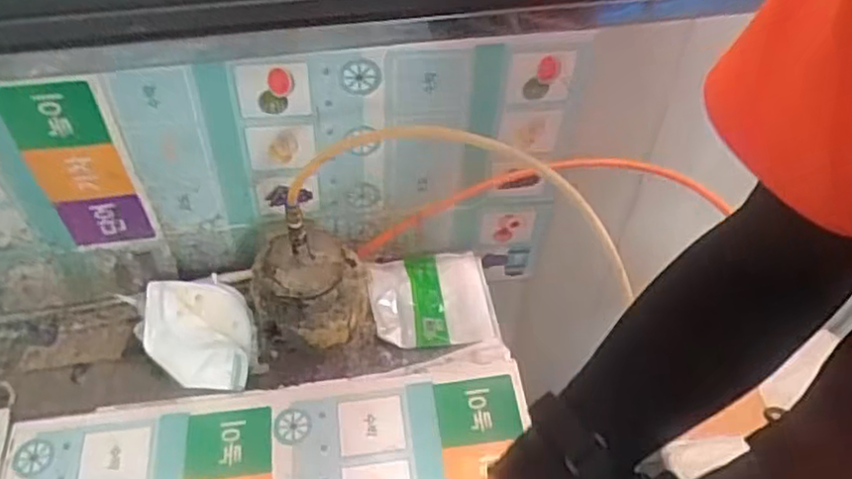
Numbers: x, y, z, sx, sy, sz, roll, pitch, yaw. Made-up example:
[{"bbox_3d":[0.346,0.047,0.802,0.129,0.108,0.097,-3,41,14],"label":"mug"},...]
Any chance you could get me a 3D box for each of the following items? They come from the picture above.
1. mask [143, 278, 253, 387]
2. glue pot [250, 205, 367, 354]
[{"bbox_3d":[-0.248,0.101,0.773,0.119,0.053,0.118,0,51,0],"label":"mask"},{"bbox_3d":[-0.125,0.039,0.733,0.102,0.196,0.096,0,51,0],"label":"glue pot"}]

